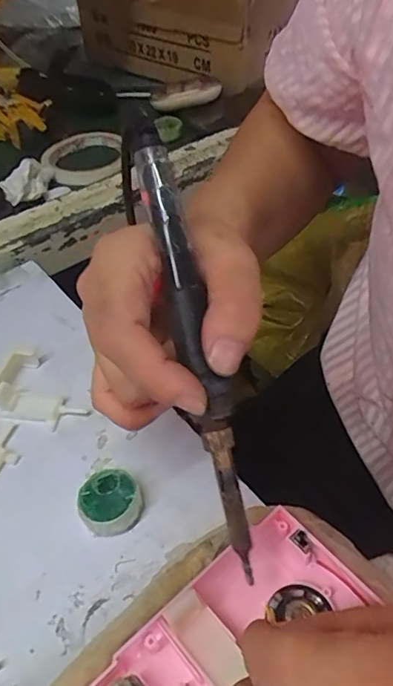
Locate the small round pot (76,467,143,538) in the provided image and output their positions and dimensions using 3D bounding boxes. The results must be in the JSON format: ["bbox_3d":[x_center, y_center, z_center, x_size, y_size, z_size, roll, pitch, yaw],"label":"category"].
[{"bbox_3d":[-0.048,0.087,0.283,0.032,0.019,0.031,-1,46,1],"label":"small round pot"}]

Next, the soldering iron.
[{"bbox_3d":[-0.002,-0.008,0.214,0.014,0.019,0.199,-13,86,-11],"label":"soldering iron"}]

